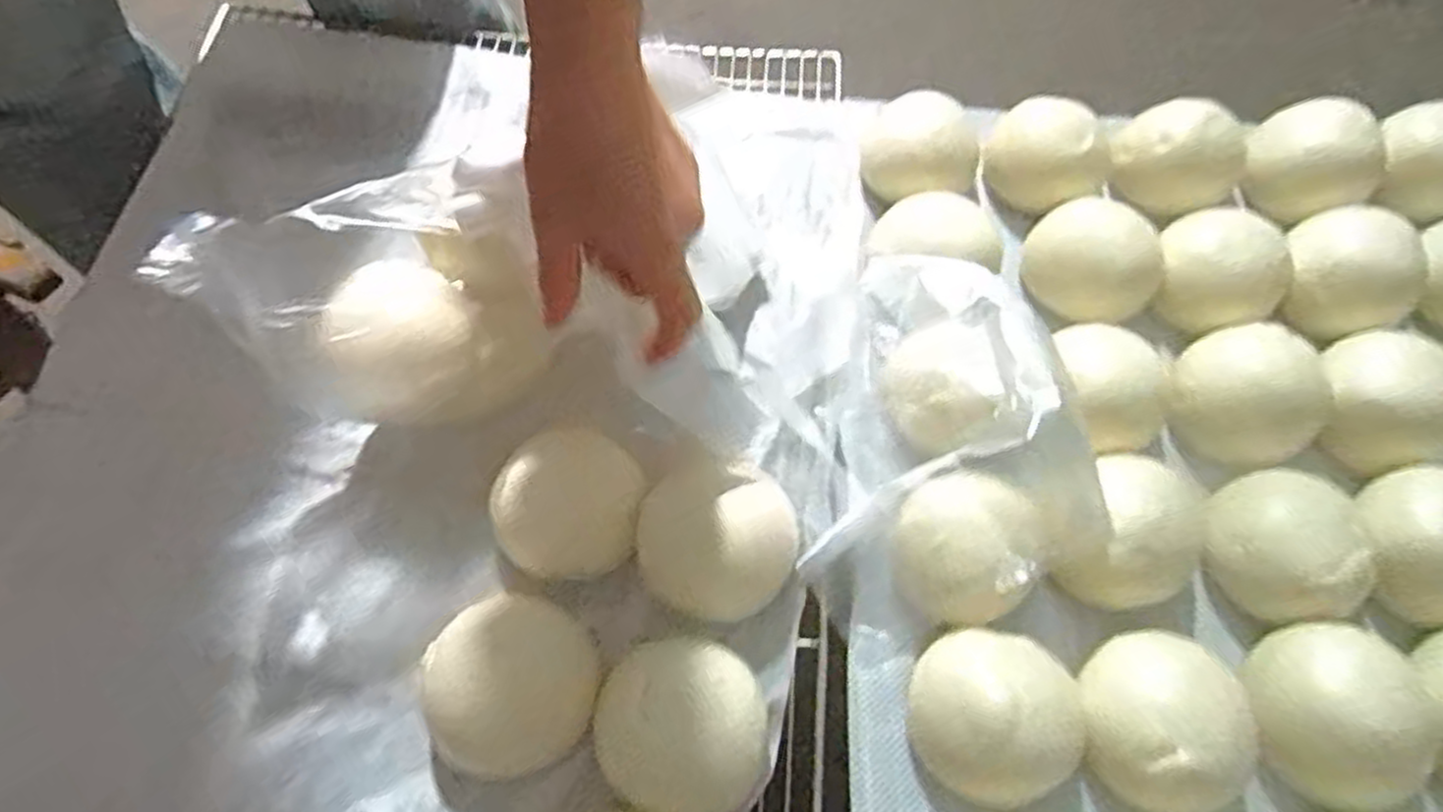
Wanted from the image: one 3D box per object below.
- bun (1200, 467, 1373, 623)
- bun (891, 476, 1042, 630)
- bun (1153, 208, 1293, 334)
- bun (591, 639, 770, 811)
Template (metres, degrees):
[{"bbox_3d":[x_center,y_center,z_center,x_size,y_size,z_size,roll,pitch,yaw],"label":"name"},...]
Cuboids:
[{"bbox_3d":[0.316,0.074,0.438,0.071,0.050,0.073,35,69,14],"label":"bun"},{"bbox_3d":[0.130,0.077,0.416,0.067,0.041,0.070,1,65,-1],"label":"bun"},{"bbox_3d":[0.331,-0.090,0.516,0.071,0.054,0.078,1,65,-1],"label":"bun"},{"bbox_3d":[-0.020,0.157,0.378,0.083,0.043,0.077,1,65,-1],"label":"bun"}]

